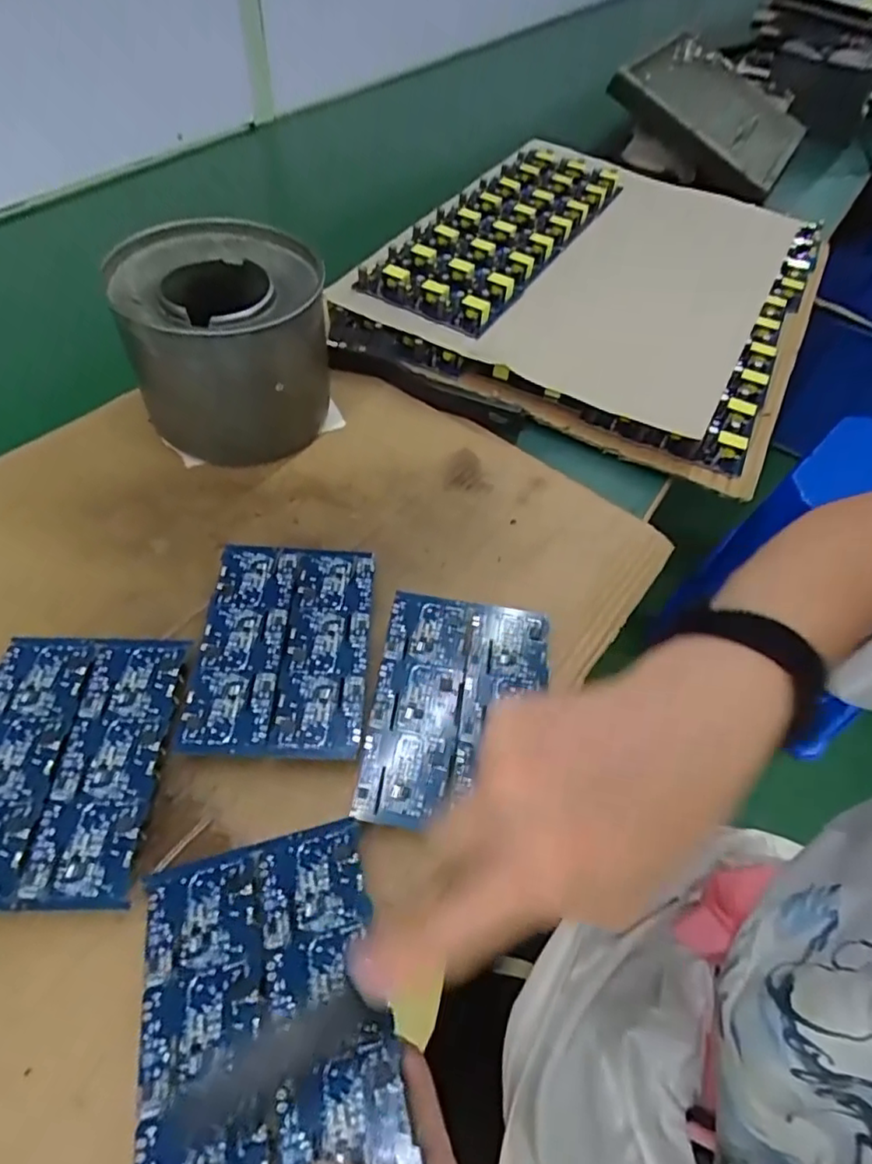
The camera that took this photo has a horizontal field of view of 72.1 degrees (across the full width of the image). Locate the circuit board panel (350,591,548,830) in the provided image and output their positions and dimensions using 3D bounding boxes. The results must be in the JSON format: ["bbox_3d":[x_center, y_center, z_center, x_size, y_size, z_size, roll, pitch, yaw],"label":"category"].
[{"bbox_3d":[0.012,0.065,0.328,0.092,0.011,0.130,8,53,2],"label":"circuit board panel"}]

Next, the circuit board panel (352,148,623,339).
[{"bbox_3d":[0.076,-0.382,0.636,0.127,0.021,0.396,27,56,12],"label":"circuit board panel"}]

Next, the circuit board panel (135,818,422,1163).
[{"bbox_3d":[-0.067,0.170,0.238,0.094,0.004,0.131,-12,45,-9],"label":"circuit board panel"}]

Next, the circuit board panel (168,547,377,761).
[{"bbox_3d":[-0.087,0.033,0.346,0.094,0.012,0.131,3,53,-2],"label":"circuit board panel"}]

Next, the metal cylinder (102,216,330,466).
[{"bbox_3d":[-0.148,-0.168,0.437,0.134,0.114,0.139,-17,58,-16],"label":"metal cylinder"}]

